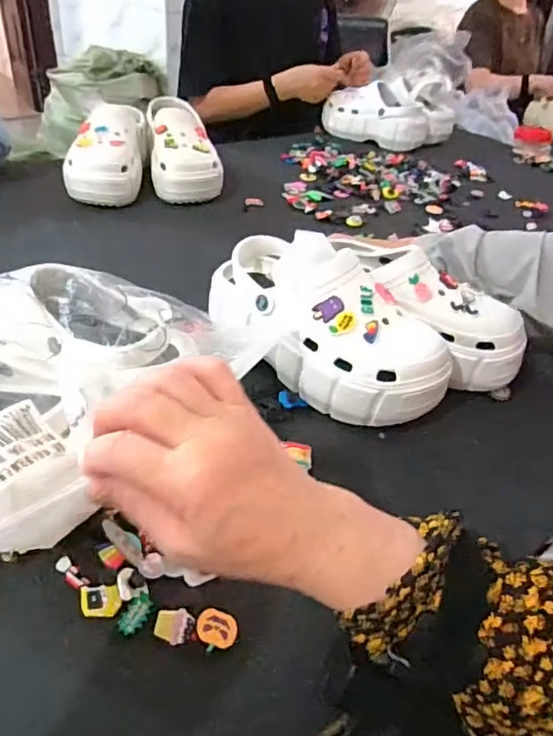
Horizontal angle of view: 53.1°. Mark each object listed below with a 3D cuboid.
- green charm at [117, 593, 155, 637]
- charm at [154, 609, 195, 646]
[{"bbox_3d":[-0.089,0.156,0.351,0.016,0.004,0.026,32,59,20],"label":"green charm"},{"bbox_3d":[-0.063,0.161,0.346,0.025,0.010,0.017,3,38,-5],"label":"charm"}]

